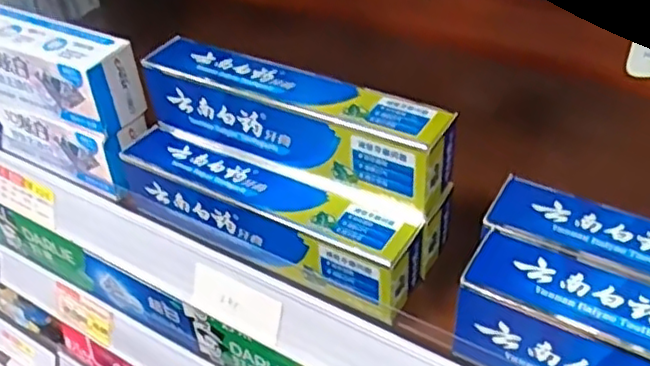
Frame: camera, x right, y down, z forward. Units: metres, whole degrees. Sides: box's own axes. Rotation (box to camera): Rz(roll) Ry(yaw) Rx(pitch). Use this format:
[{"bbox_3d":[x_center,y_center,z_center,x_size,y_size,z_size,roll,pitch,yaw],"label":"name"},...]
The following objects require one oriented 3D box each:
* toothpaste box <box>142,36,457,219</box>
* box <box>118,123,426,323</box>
[{"bbox_3d":[-0.019,-0.039,0.362,0.185,0.040,0.040,22,48,29],"label":"toothpaste box"},{"bbox_3d":[-0.038,0.016,0.369,0.187,0.041,0.036,19,47,26],"label":"box"}]

